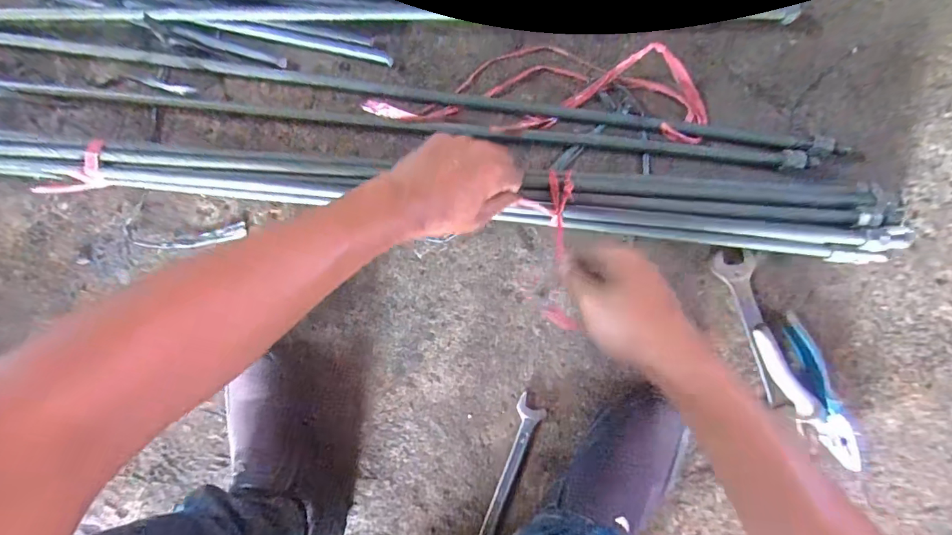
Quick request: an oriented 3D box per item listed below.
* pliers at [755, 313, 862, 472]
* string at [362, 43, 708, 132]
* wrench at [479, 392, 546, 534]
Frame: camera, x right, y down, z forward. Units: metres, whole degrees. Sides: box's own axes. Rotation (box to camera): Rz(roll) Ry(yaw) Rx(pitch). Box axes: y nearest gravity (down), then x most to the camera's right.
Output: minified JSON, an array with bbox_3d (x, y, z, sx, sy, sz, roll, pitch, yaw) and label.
[{"bbox_3d":[0.340,0.128,0.457,0.055,0.032,0.182,-26,92,7],"label":"pliers"},{"bbox_3d":[0.059,-0.183,0.459,0.347,0.032,0.093,-1,95,5],"label":"string"},{"bbox_3d":[0.029,0.251,0.507,0.029,0.008,0.215,20,96,3],"label":"wrench"}]

